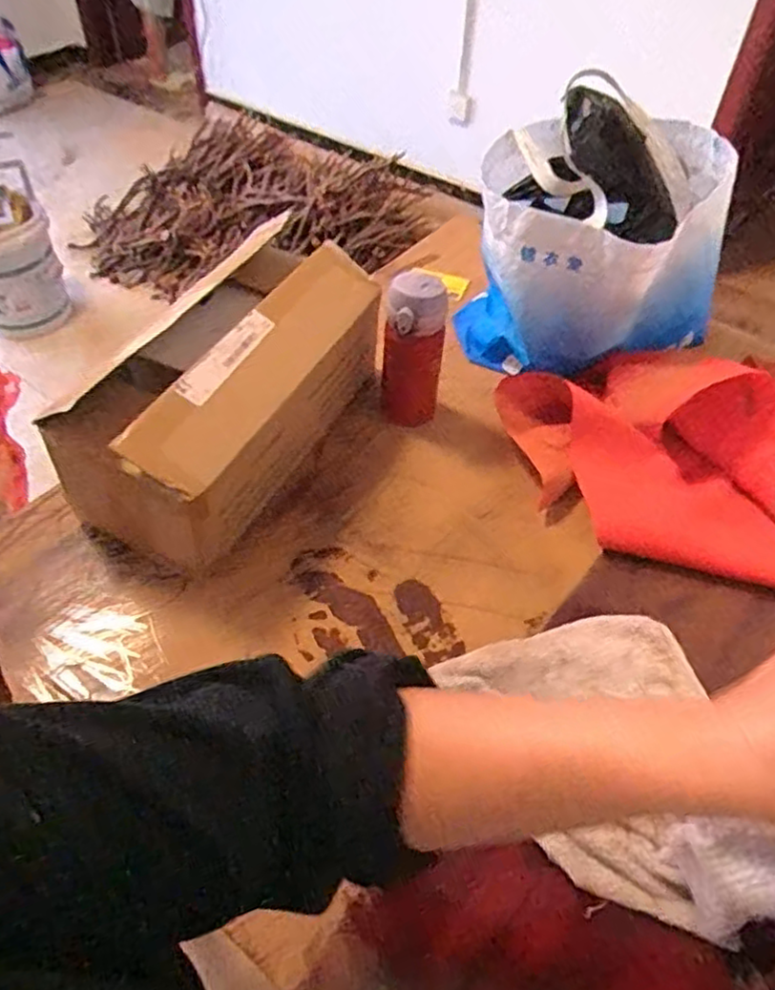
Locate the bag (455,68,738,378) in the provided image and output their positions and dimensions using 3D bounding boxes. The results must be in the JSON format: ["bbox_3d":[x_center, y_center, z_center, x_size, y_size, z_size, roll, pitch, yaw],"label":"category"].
[{"bbox_3d":[0.241,-0.301,0.779,0.279,0.274,0.244,9,50,6],"label":"bag"}]

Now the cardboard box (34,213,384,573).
[{"bbox_3d":[-0.145,-0.105,0.706,0.164,0.148,0.359,26,54,19],"label":"cardboard box"}]

